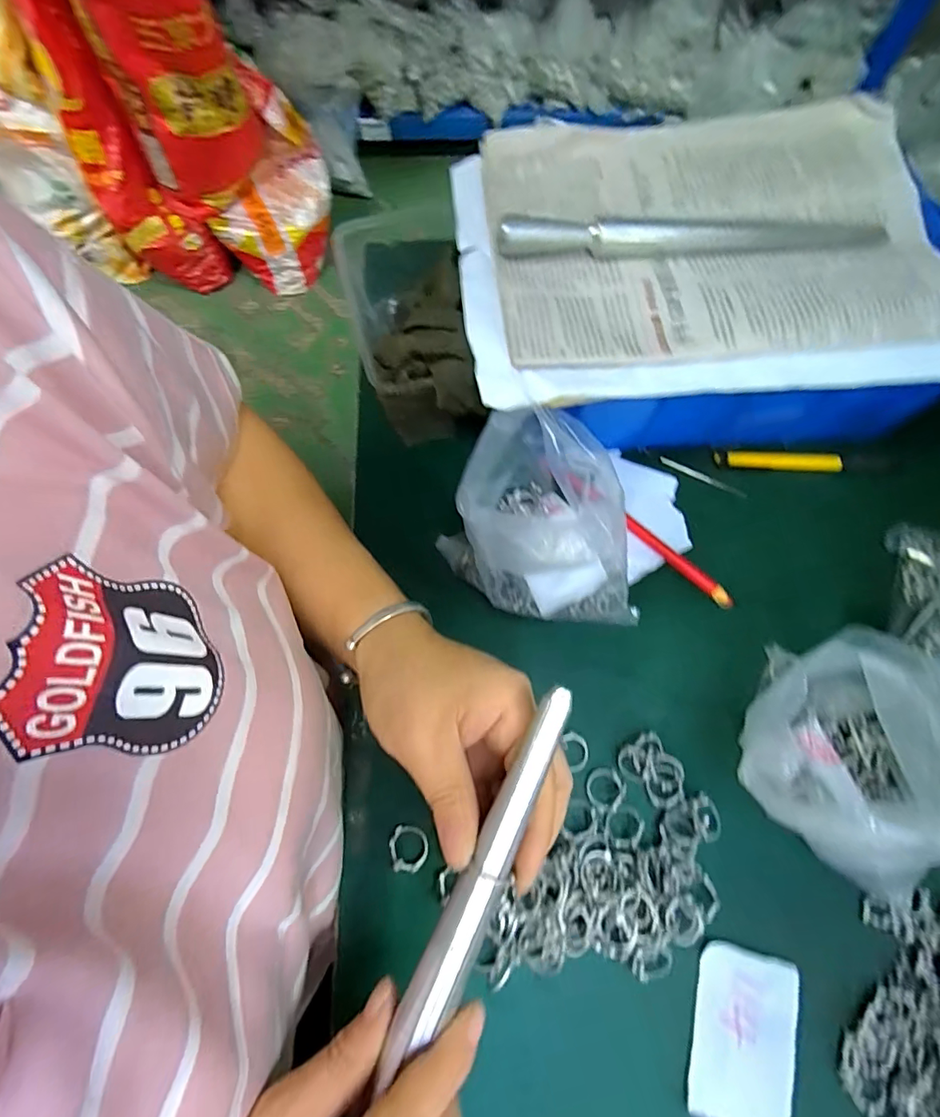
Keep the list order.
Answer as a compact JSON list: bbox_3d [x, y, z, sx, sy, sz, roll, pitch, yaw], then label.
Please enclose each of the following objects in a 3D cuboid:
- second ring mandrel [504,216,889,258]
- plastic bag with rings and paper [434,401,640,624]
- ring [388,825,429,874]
[{"bbox_3d":[0.138,-0.199,0.307,0.235,0.016,0.021,-1,70,0],"label":"second ring mandrel"},{"bbox_3d":[0.050,-0.012,0.302,0.133,0.093,0.092,43,76,14],"label":"plastic bag with rings and paper"},{"bbox_3d":[-0.035,0.167,0.284,0.022,0.010,0.024,0,70,0],"label":"ring"}]

